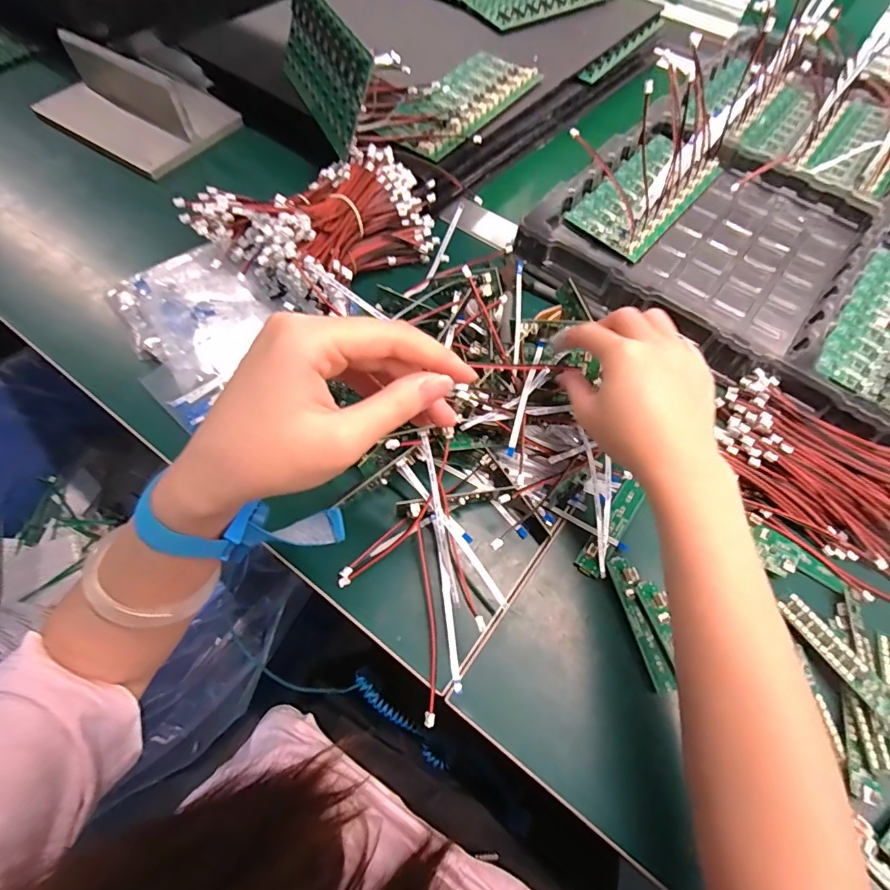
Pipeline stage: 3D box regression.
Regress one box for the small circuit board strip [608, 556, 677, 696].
[{"bbox_3d":[0.128,0.116,0.308,0.016,0.005,0.084,-10,65,-7],"label":"small circuit board strip"}]

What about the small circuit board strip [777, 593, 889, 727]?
[{"bbox_3d":[0.253,0.135,0.298,0.020,0.006,0.084,-21,52,-12],"label":"small circuit board strip"}]

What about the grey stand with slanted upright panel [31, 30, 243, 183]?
[{"bbox_3d":[-0.356,-0.399,0.529,0.203,0.080,0.147,29,67,11],"label":"grey stand with slanted upright panel"}]

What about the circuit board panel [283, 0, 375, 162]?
[{"bbox_3d":[-0.116,-0.357,0.444,0.007,0.081,0.184,-8,58,-40],"label":"circuit board panel"}]

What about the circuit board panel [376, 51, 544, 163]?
[{"bbox_3d":[0.018,-0.359,0.489,0.085,0.012,0.199,31,66,14],"label":"circuit board panel"}]

